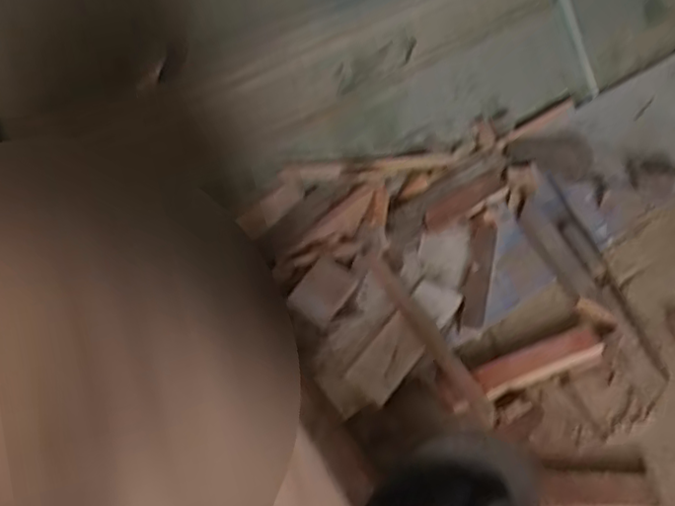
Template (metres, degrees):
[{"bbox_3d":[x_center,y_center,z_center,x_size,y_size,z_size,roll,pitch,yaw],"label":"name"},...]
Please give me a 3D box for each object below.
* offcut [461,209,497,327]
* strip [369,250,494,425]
[{"bbox_3d":[0.182,0.018,0.864,0.032,0.013,0.186,9,51,12],"label":"offcut"},{"bbox_3d":[0.110,0.095,0.810,0.025,0.014,0.269,-24,52,-15],"label":"strip"}]

